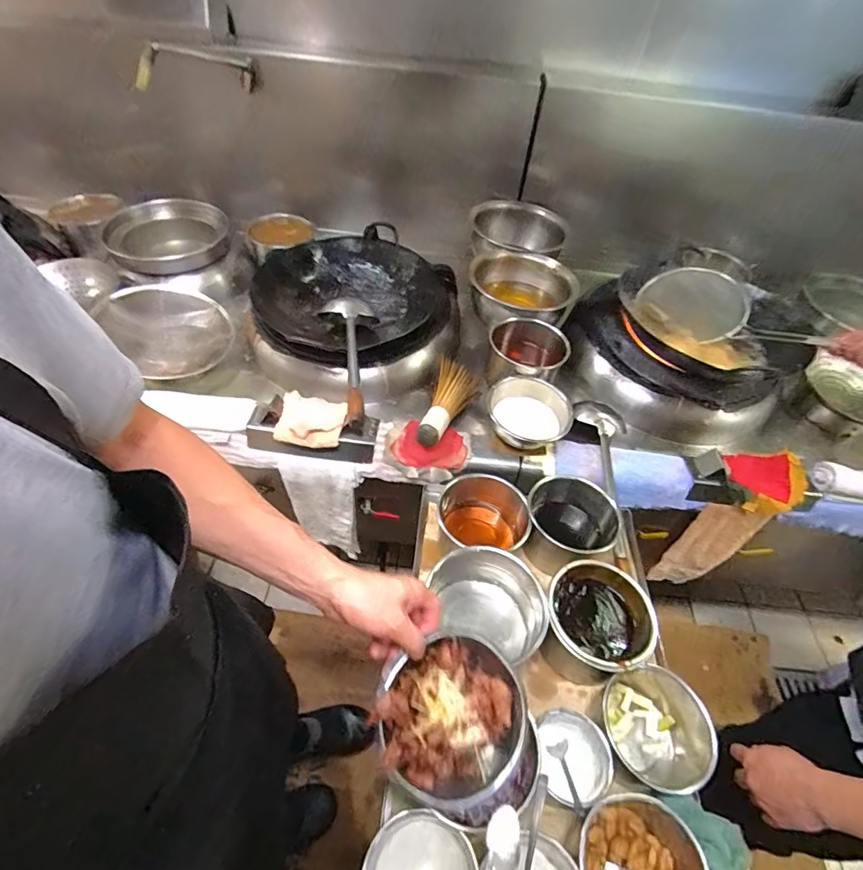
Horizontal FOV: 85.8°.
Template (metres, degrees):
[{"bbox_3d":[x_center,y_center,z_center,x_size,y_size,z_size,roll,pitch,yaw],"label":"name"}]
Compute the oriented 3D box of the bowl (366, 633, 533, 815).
[{"bbox_3d":[0.025,0.310,0.517,0.166,0.062,0.150,-25,55,-25],"label":"bowl"}]

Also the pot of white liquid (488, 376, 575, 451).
[{"bbox_3d":[0.196,-0.033,0.956,0.163,0.093,0.150,3,49,-3],"label":"pot of white liquid"}]

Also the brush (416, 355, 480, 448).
[{"bbox_3d":[0.030,-0.064,0.990,0.089,0.079,0.261,15,34,7],"label":"brush"}]

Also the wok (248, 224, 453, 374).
[{"bbox_3d":[-0.167,-0.332,1.117,0.430,0.099,0.457,3,49,-3],"label":"wok"}]

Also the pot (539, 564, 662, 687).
[{"bbox_3d":[0.242,0.284,0.704,0.145,0.112,0.149,3,49,-3],"label":"pot"}]

